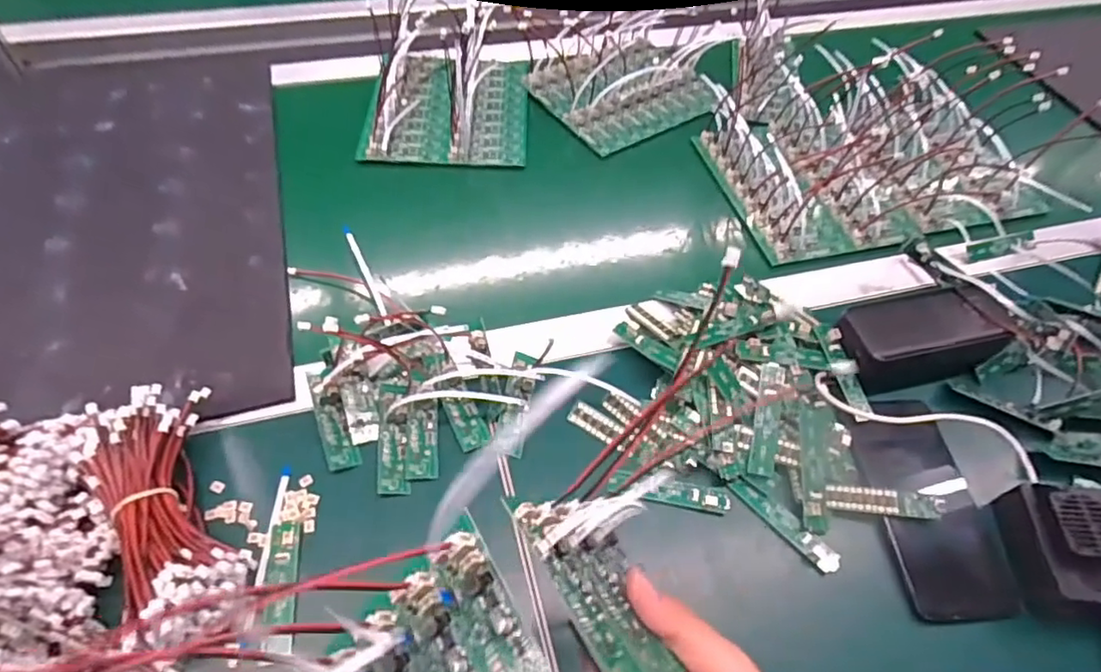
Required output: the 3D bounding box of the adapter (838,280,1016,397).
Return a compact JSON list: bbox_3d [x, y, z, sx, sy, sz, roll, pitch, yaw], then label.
[{"bbox_3d":[0.304,0.000,0.493,0.132,0.040,0.063,-11,55,-11],"label":"adapter"}]

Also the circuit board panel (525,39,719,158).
[{"bbox_3d":[0.089,-0.299,0.702,0.189,0.045,0.157,-29,60,-22],"label":"circuit board panel"}]

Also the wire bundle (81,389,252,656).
[{"bbox_3d":[-0.244,0.107,0.385,0.075,0.047,0.166,-24,58,-20],"label":"wire bundle"}]

